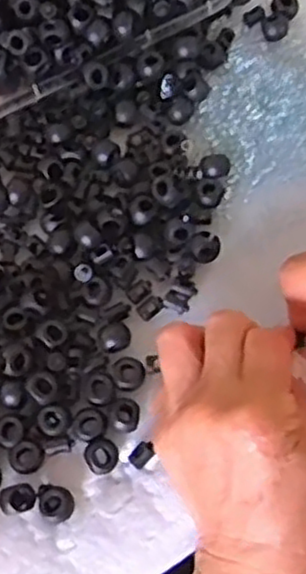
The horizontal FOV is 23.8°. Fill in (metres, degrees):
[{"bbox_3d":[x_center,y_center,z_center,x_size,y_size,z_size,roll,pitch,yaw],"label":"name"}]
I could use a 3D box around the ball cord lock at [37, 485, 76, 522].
[{"bbox_3d":[-0.049,0.108,0.365,0.019,0.011,0.017,2,70,2],"label":"ball cord lock"}]

